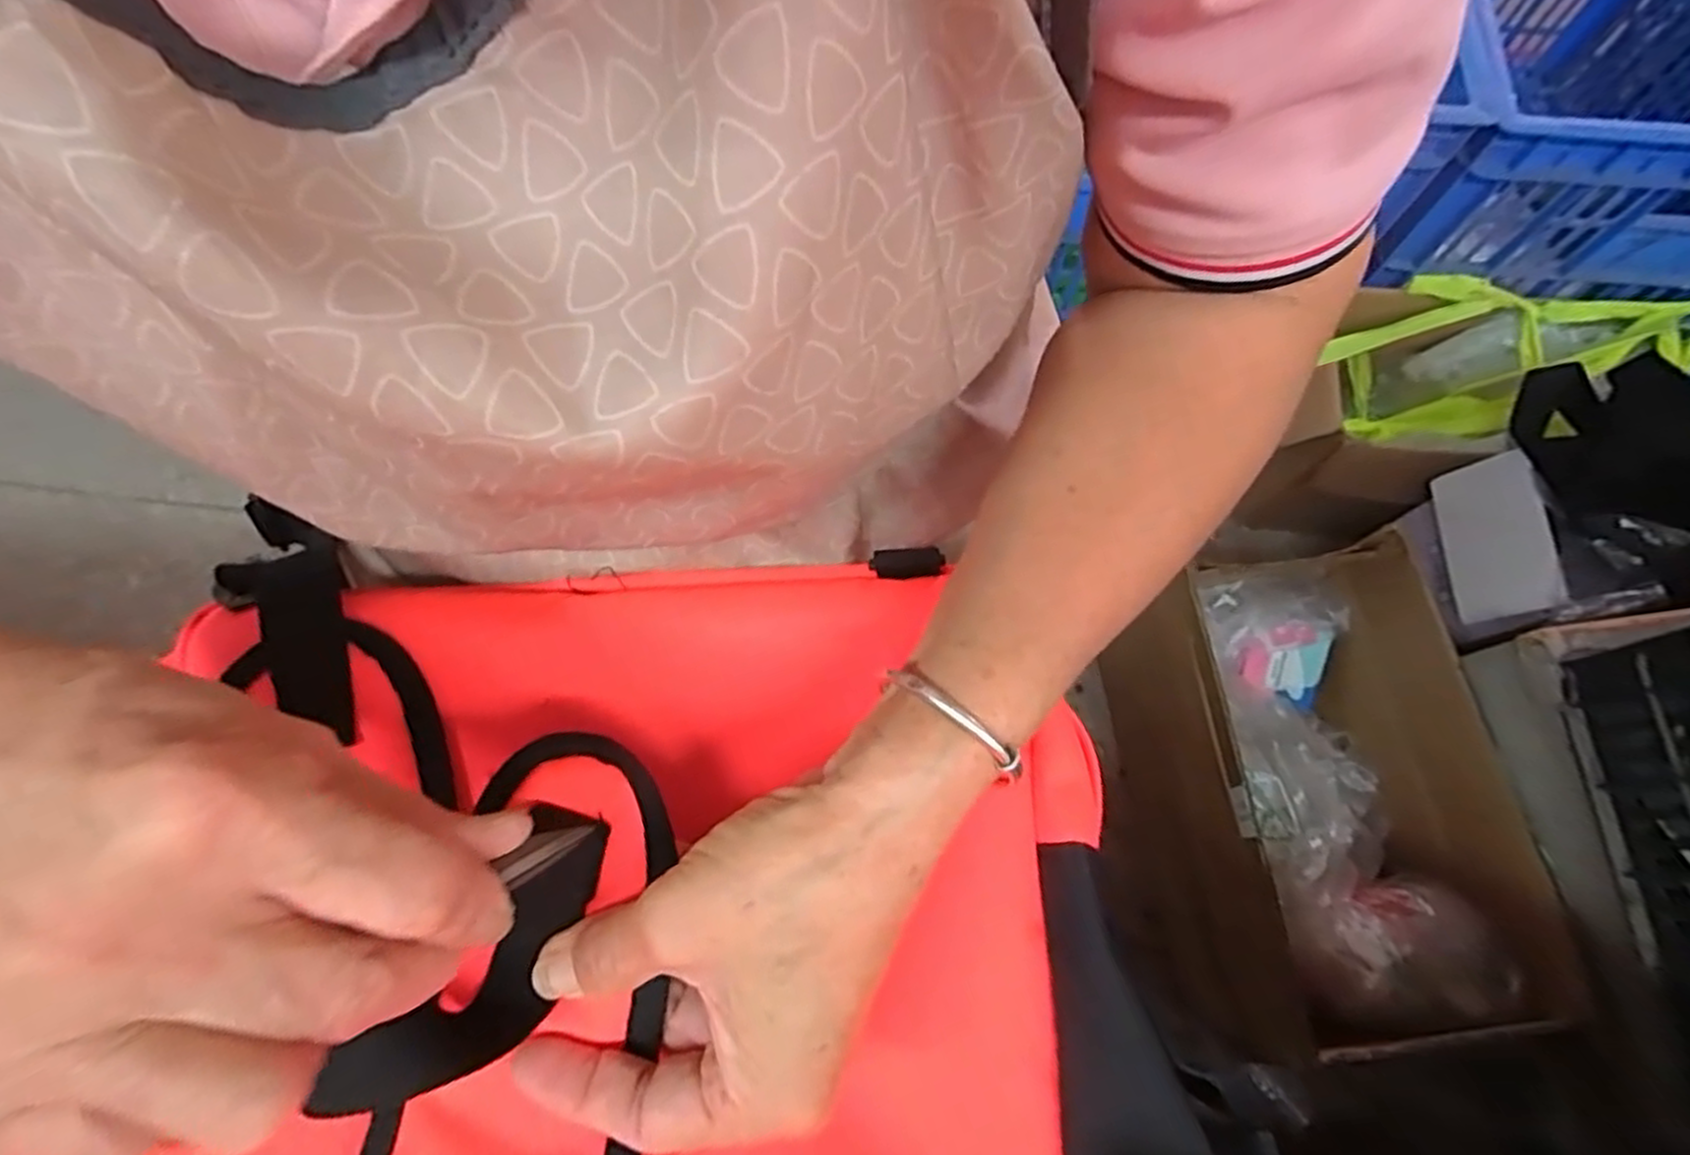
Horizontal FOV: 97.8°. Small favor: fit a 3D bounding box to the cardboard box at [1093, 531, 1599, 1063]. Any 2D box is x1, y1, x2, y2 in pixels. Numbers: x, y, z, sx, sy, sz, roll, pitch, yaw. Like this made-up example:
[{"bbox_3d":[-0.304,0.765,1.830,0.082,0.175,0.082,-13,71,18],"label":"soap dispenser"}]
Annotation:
[{"bbox_3d":[0.478,0.206,0.769,0.254,0.194,0.435,-6,70,0],"label":"cardboard box"}]

